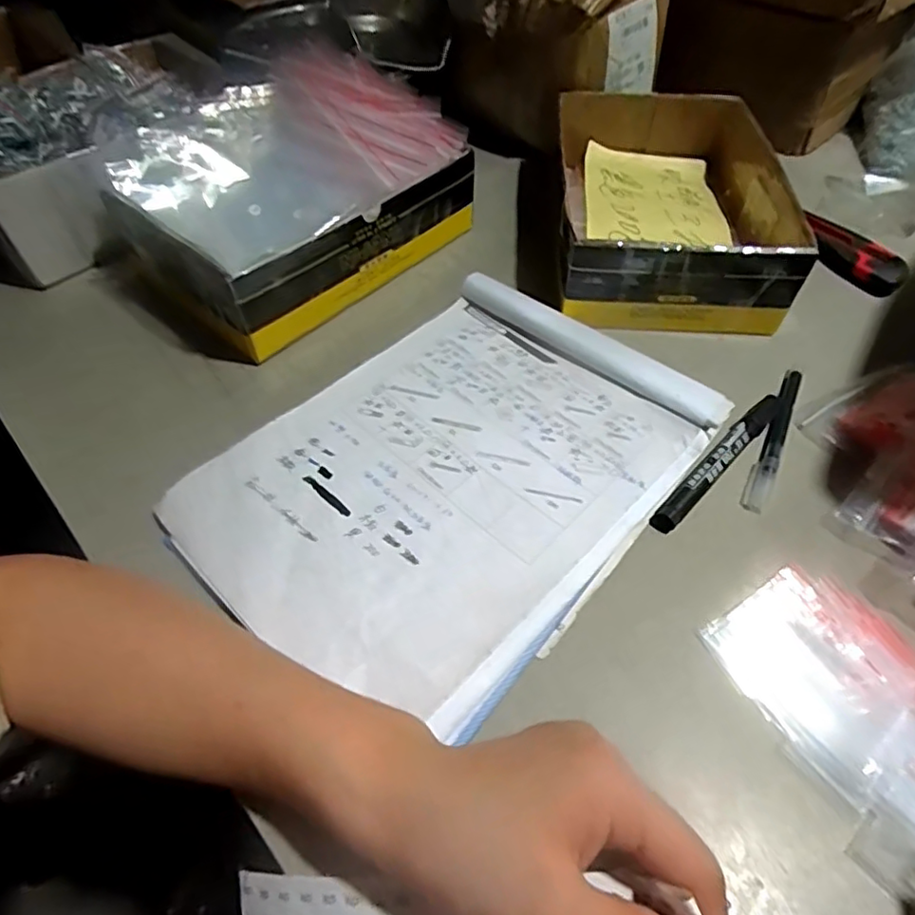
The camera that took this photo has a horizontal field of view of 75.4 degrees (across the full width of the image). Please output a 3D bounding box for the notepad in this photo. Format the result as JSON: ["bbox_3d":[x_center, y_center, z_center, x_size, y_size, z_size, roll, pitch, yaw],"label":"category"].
[{"bbox_3d":[0.001,0.004,0.376,0.221,0.015,0.300,36,62,23],"label":"notepad"}]

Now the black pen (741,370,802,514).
[{"bbox_3d":[0.216,-0.015,0.403,0.014,0.008,0.130,25,57,18],"label":"black pen"}]

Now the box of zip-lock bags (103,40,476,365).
[{"bbox_3d":[-0.148,-0.223,0.494,0.210,0.100,0.252,33,60,22],"label":"box of zip-lock bags"}]

